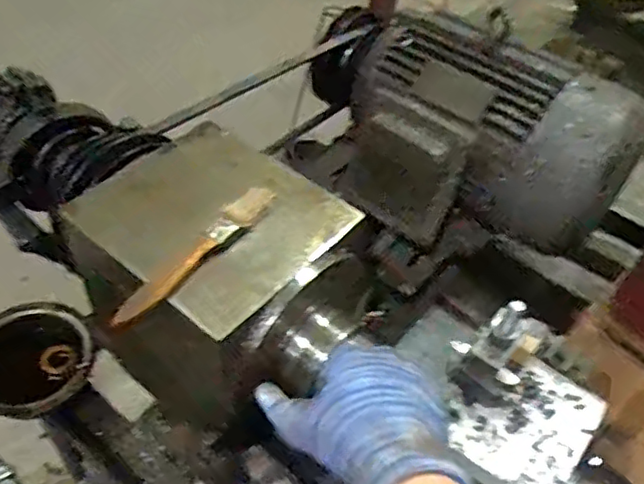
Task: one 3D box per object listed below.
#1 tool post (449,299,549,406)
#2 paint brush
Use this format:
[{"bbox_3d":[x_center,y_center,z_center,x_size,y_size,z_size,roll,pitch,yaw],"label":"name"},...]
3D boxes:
[{"bbox_3d":[0.140,0.076,0.487,0.070,0.084,0.045,-25,55,-26],"label":"tool post"},{"bbox_3d":[-0.087,0.006,0.442,0.020,0.012,0.149,29,51,20],"label":"paint brush"}]

